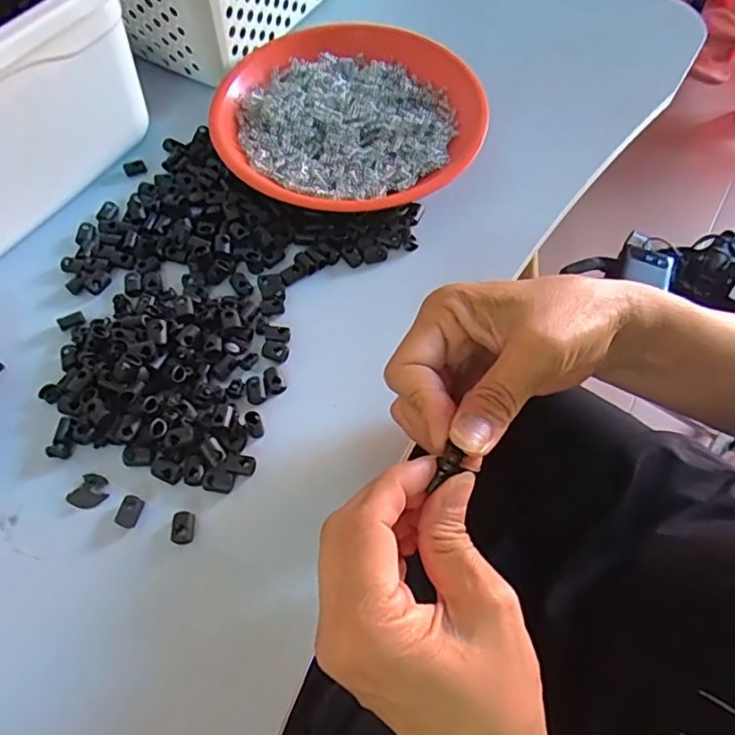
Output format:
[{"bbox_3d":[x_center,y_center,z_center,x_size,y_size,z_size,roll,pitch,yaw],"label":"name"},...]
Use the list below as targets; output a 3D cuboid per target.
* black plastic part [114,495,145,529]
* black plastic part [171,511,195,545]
[{"bbox_3d":[-0.121,0.073,0.294,0.011,0.005,0.015,11,63,6],"label":"black plastic part"},{"bbox_3d":[-0.092,0.080,0.291,0.010,0.005,0.015,0,62,0],"label":"black plastic part"}]

